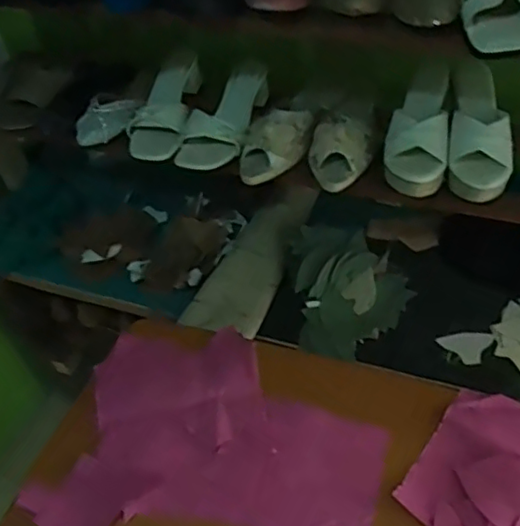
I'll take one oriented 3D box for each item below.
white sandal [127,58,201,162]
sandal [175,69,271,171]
[{"bbox_3d":[-0.152,-0.252,1.016,0.091,0.055,0.212,3,49,11],"label":"white sandal"},{"bbox_3d":[-0.042,-0.220,0.974,0.093,0.060,0.219,27,70,22],"label":"sandal"}]

